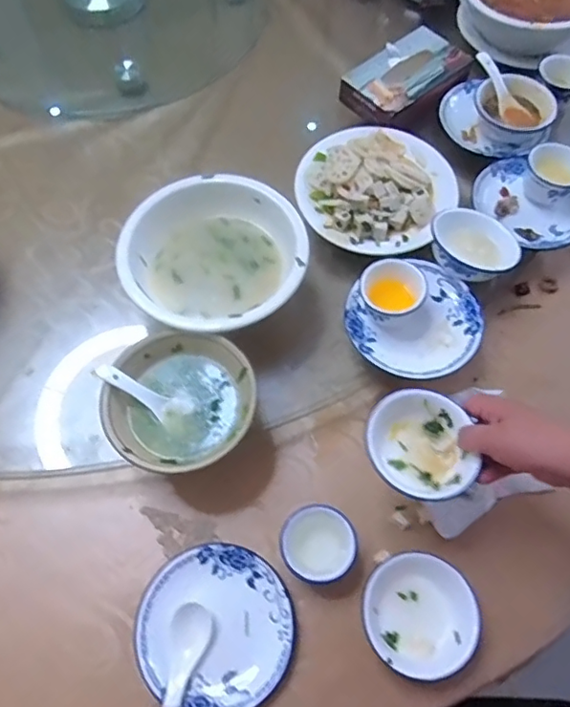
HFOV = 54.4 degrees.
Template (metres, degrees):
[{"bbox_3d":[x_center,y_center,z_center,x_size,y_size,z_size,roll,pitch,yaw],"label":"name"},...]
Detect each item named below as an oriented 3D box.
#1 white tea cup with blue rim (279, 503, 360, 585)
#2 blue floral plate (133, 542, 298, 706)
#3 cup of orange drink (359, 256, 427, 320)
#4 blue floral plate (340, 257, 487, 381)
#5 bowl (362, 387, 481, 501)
[{"bbox_3d":[0.035,0.204,0.592,0.074,0.061,0.077,0,67,0],"label":"white tea cup with blue rim"},{"bbox_3d":[-0.071,0.284,0.577,0.156,0.032,0.156,0,67,0],"label":"blue floral plate"},{"bbox_3d":[0.127,-0.074,0.671,0.079,0.056,0.076,0,65,1],"label":"cup of orange drink"},{"bbox_3d":[0.158,-0.038,0.678,0.157,0.022,0.144,0,65,1],"label":"blue floral plate"},{"bbox_3d":[0.131,0.091,0.552,0.101,0.044,0.108,0,67,0],"label":"bowl"}]

